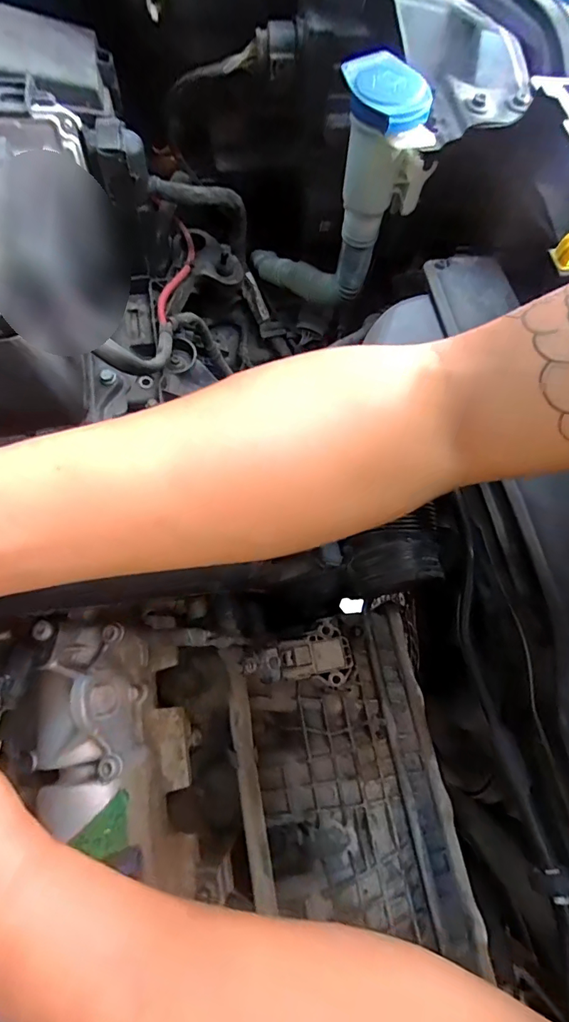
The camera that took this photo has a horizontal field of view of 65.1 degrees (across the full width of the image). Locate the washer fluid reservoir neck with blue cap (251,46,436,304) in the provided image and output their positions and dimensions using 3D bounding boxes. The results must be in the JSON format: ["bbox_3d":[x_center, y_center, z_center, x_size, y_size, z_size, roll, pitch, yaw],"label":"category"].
[{"bbox_3d":[0.053,-0.313,0.479,0.065,0.299,0.129,-37,97,-14],"label":"washer fluid reservoir neck with blue cap"}]

